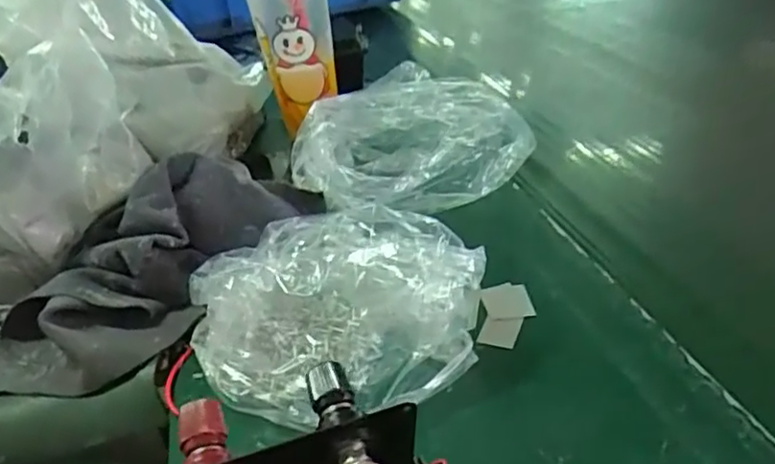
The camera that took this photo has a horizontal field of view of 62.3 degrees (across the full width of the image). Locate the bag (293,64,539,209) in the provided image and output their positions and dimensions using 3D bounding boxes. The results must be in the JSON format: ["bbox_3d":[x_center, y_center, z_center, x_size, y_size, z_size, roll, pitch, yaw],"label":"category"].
[{"bbox_3d":[0.021,-0.079,0.535,0.199,0.087,0.119,-8,32,-2],"label":"bag"}]

